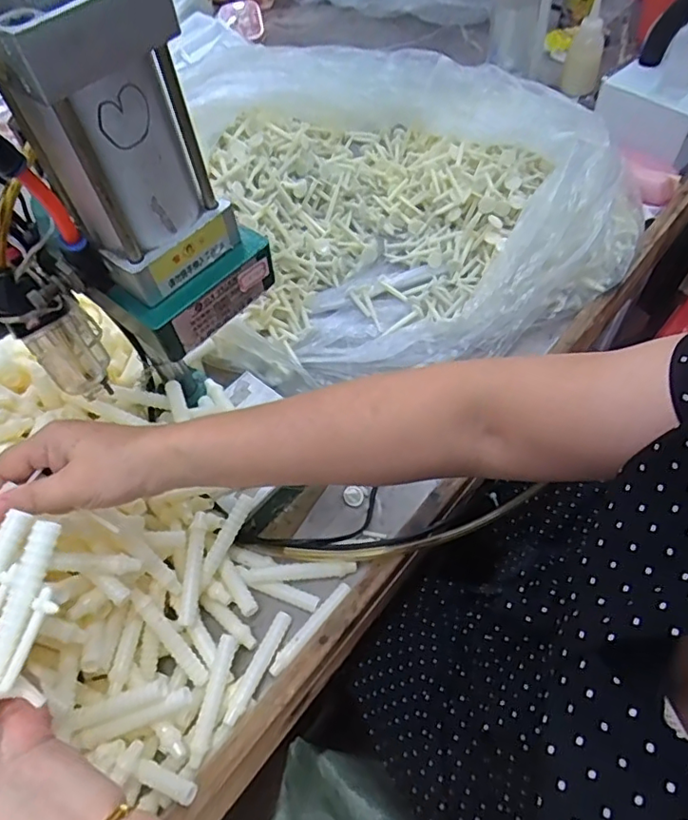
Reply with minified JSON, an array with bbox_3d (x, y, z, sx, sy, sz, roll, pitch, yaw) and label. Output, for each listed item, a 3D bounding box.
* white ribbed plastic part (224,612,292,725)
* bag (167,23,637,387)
[{"bbox_3d":[-0.070,0.208,0.460,0.015,0.016,0.091,19,61,16],"label":"white ribbed plastic part"},{"bbox_3d":[0.068,-0.276,0.685,0.455,0.159,0.455,-9,57,-1],"label":"bag"}]

